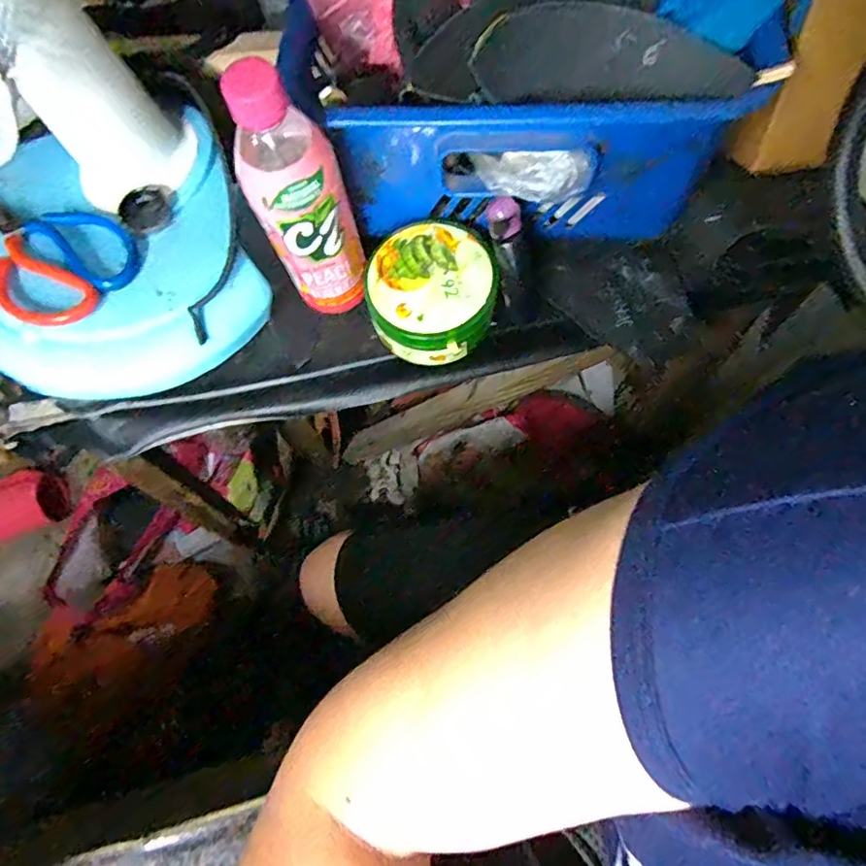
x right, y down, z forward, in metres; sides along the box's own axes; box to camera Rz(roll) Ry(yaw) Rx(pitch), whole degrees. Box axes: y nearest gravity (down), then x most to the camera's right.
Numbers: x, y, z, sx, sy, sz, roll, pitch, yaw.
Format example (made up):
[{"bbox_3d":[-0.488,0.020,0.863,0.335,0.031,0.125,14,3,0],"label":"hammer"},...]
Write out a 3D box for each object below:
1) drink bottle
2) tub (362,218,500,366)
[{"bbox_3d":[-0.087,-0.153,0.371,0.062,0.202,0.049,-14,70,-3],"label":"drink bottle"},{"bbox_3d":[-0.001,-0.112,0.431,0.099,0.050,0.100,-1,70,2],"label":"tub"}]

